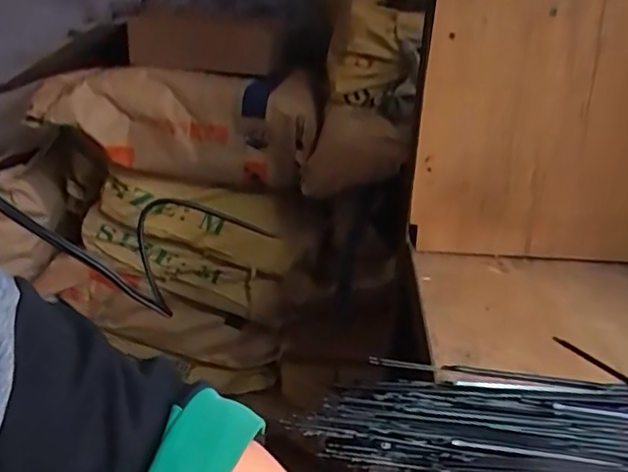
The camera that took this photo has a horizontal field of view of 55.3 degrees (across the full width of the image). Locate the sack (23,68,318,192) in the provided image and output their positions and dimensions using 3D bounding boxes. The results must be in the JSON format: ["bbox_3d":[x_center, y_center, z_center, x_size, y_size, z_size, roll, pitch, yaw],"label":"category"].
[{"bbox_3d":[-0.242,-0.204,1.103,0.485,0.183,0.189,5,25,7],"label":"sack"}]

